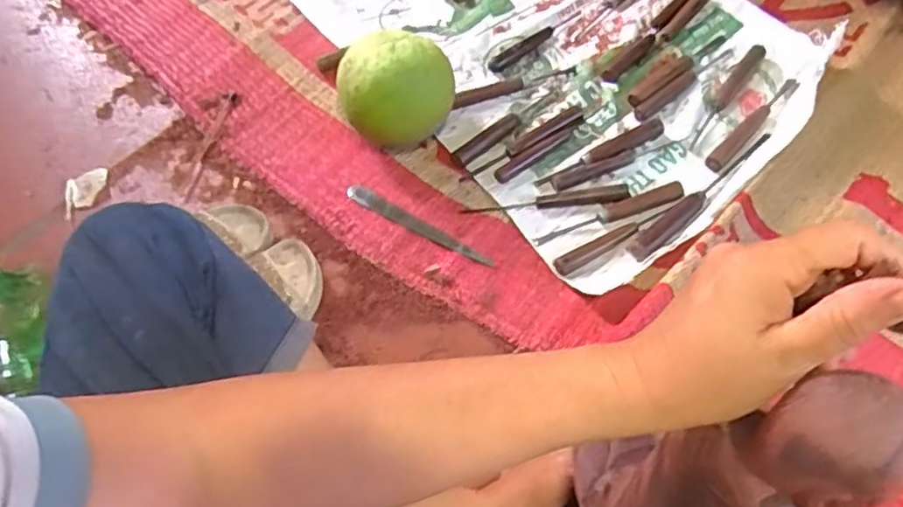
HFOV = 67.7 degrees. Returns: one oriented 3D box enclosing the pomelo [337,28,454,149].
[{"bbox_3d":[-0.068,-0.194,0.808,0.127,0.118,0.113,-12,60,-6],"label":"pomelo"}]

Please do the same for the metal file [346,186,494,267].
[{"bbox_3d":[-0.041,-0.032,0.784,0.199,0.008,0.022,28,66,18],"label":"metal file"}]

